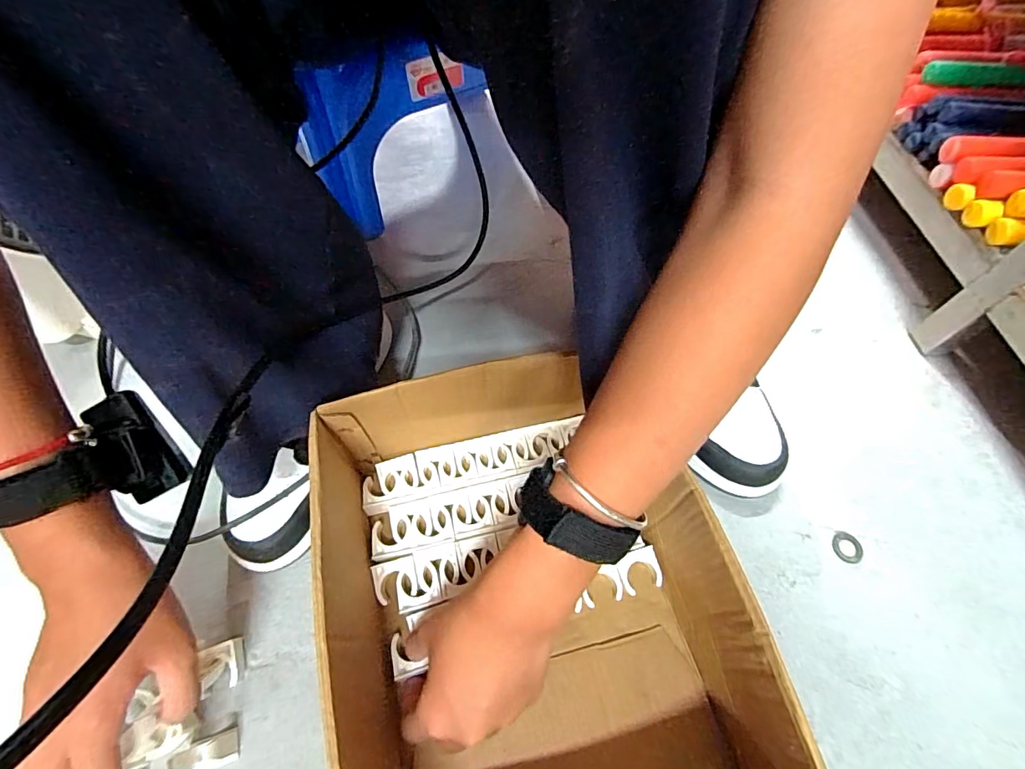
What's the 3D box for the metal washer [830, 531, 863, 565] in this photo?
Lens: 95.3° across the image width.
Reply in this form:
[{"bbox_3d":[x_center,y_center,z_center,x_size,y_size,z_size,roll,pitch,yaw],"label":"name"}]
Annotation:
[{"bbox_3d":[0.280,0.137,0.391,0.024,0.004,0.022,0,60,-1],"label":"metal washer"}]

